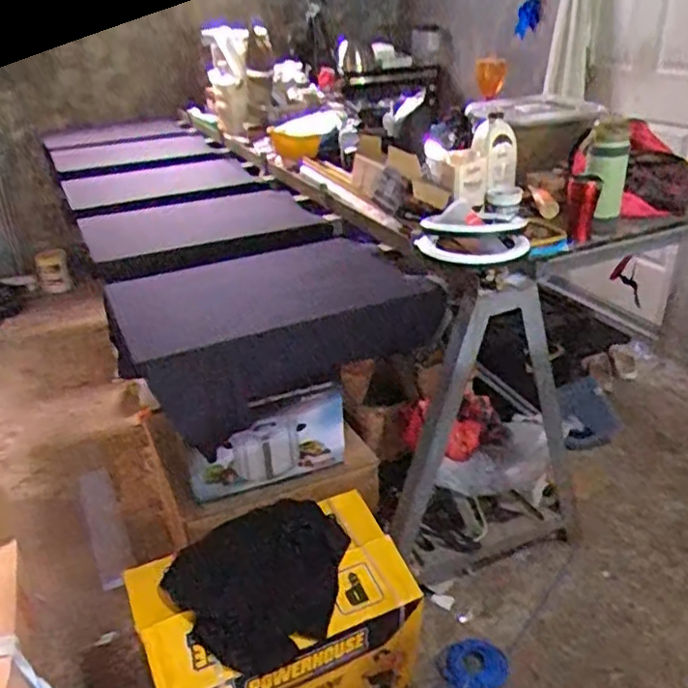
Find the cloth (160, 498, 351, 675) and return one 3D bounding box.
[{"bbox_3d":[-0.154,0.473,1.357,0.346,0.033,0.323,-30,51,-26],"label":"cloth"}]

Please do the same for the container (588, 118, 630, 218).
[{"bbox_3d":[0.702,-0.462,1.754,0.090,0.255,0.106,2,3,9],"label":"container"}]

